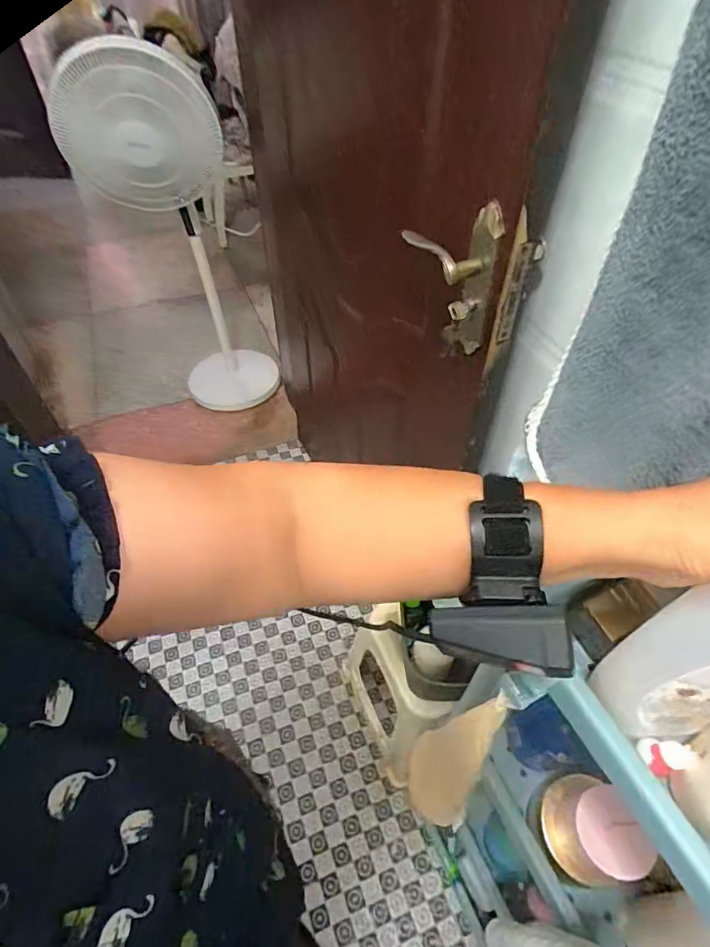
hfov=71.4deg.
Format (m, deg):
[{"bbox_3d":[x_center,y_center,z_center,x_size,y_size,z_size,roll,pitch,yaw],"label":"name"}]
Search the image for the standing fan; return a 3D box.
[{"bbox_3d":[-0.546,-0.633,1.627,0.452,1.213,0.425,-19,52,-16],"label":"standing fan"}]

